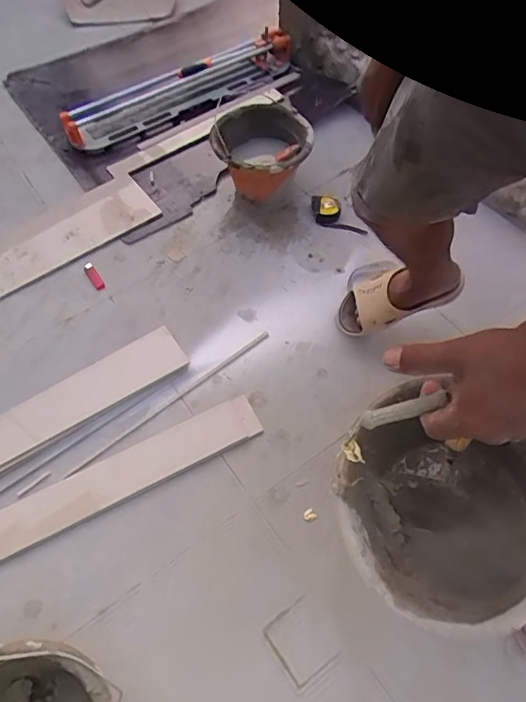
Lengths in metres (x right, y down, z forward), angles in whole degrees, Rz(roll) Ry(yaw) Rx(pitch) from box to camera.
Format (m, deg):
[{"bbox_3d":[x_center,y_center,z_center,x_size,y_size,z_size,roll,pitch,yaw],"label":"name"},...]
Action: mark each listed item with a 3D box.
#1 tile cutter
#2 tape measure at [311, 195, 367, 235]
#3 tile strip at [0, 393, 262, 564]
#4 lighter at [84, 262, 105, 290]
[{"bbox_3d":[-0.264,-0.874,1.615,0.816,0.092,0.165,-34,64,-17],"label":"tile cutter"},{"bbox_3d":[0.197,-0.361,1.316,0.176,0.040,0.076,27,64,17],"label":"tape measure"},{"bbox_3d":[-0.301,0.253,0.956,0.626,0.012,0.099,-24,64,-15],"label":"tile strip"},{"bbox_3d":[-0.427,-0.190,1.243,0.024,0.010,0.090,-30,63,-15],"label":"lighter"}]

